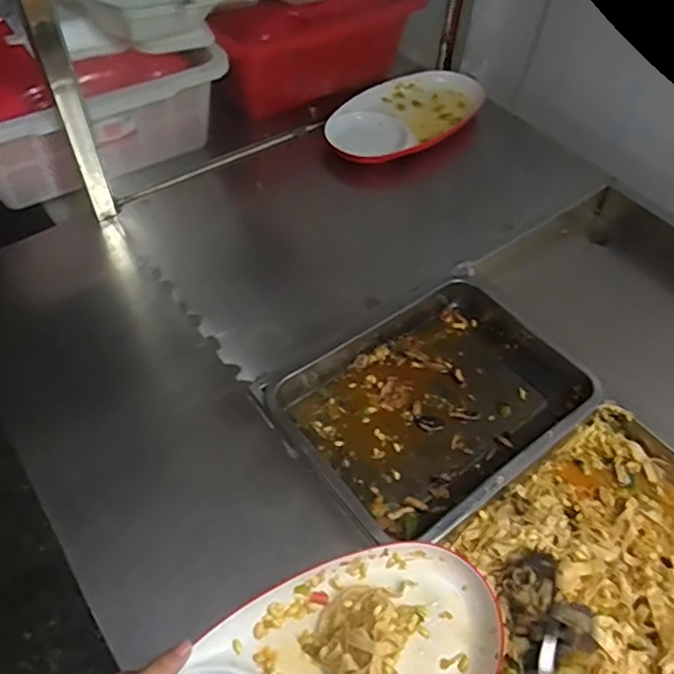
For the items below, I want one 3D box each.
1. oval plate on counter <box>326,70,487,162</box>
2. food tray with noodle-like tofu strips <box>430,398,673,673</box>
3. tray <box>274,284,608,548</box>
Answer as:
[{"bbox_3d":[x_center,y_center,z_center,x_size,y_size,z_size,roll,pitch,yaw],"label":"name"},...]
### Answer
[{"bbox_3d":[0.134,-0.413,1.097,0.182,0.034,0.346,33,57,21],"label":"oval plate on counter"},{"bbox_3d":[0.283,0.232,0.608,0.359,0.052,0.254,-31,59,-24],"label":"food tray with noodle-like tofu strips"},{"bbox_3d":[0.131,0.072,0.739,0.371,0.055,0.261,-31,59,-24],"label":"tray"}]

